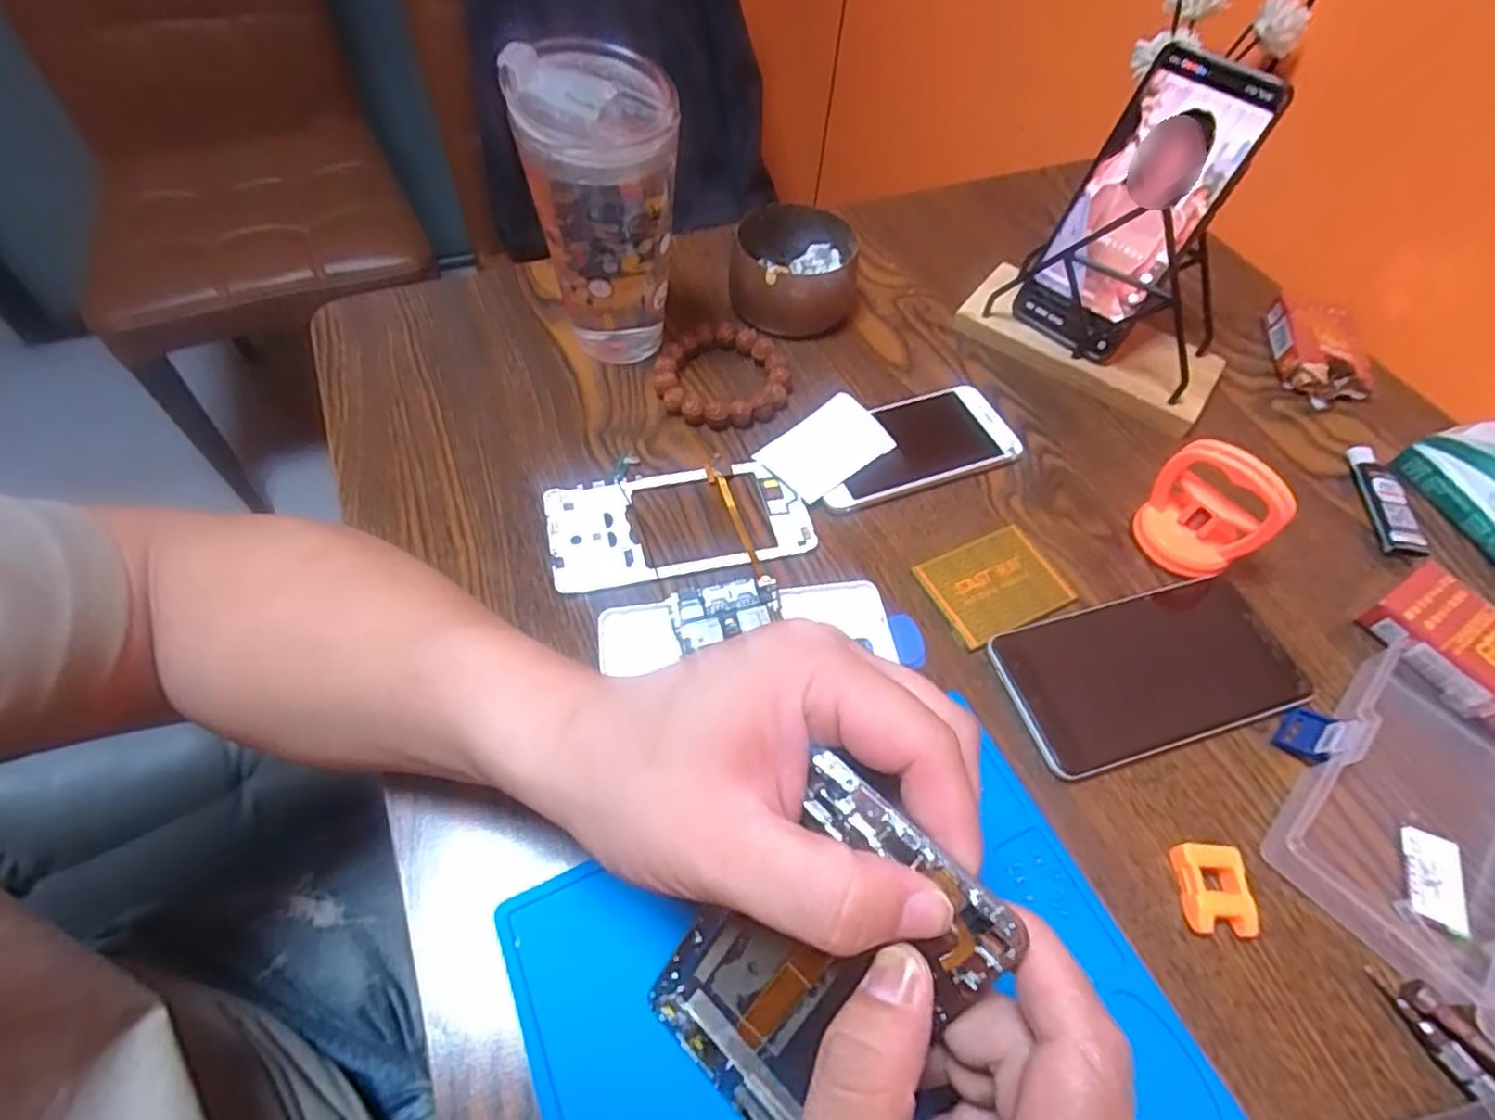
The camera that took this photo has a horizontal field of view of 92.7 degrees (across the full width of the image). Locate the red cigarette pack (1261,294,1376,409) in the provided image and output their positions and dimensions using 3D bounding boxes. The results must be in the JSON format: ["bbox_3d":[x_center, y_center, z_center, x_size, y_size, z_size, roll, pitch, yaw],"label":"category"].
[{"bbox_3d":[0.409,-0.148,0.509,0.058,0.026,0.083,14,56,4],"label":"red cigarette pack"}]

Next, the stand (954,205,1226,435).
[{"bbox_3d":[0.244,-0.179,0.468,0.170,0.100,0.096,35,60,17],"label":"stand"}]

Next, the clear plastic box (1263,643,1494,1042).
[{"bbox_3d":[0.344,0.139,0.312,0.155,0.022,0.176,-36,66,-25],"label":"clear plastic box"}]

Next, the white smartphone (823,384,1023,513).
[{"bbox_3d":[0.100,-0.072,0.440,0.132,0.009,0.068,-17,59,-15],"label":"white smartphone"}]

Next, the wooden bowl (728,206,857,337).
[{"bbox_3d":[0.034,-0.205,0.500,0.086,0.046,0.086,7,56,0],"label":"wooden bowl"}]

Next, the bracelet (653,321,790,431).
[{"bbox_3d":[-0.017,-0.120,0.459,0.084,0.014,0.083,-7,57,-9],"label":"bracelet"}]

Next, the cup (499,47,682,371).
[{"bbox_3d":[-0.085,-0.196,0.420,0.082,0.158,0.072,-11,58,-12],"label":"cup"}]

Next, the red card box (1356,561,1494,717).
[{"bbox_3d":[0.376,0.049,0.374,0.056,0.024,0.085,-26,62,-20],"label":"red card box"}]

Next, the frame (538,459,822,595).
[{"bbox_3d":[-0.038,-0.021,0.398,0.143,0.006,0.069,-9,58,-11],"label":"frame"}]

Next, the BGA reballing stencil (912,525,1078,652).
[{"bbox_3d":[0.135,0.013,0.389,0.072,0.005,0.056,-21,60,-17],"label":"BGA reballing stencil"}]

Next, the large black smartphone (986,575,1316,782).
[{"bbox_3d":[0.204,0.056,0.362,0.148,0.010,0.076,-12,58,-12],"label":"large black smartphone"}]

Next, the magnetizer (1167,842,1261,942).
[{"bbox_3d":[0.198,0.141,0.304,0.028,0.012,0.036,3,56,-3],"label":"magnetizer"}]

